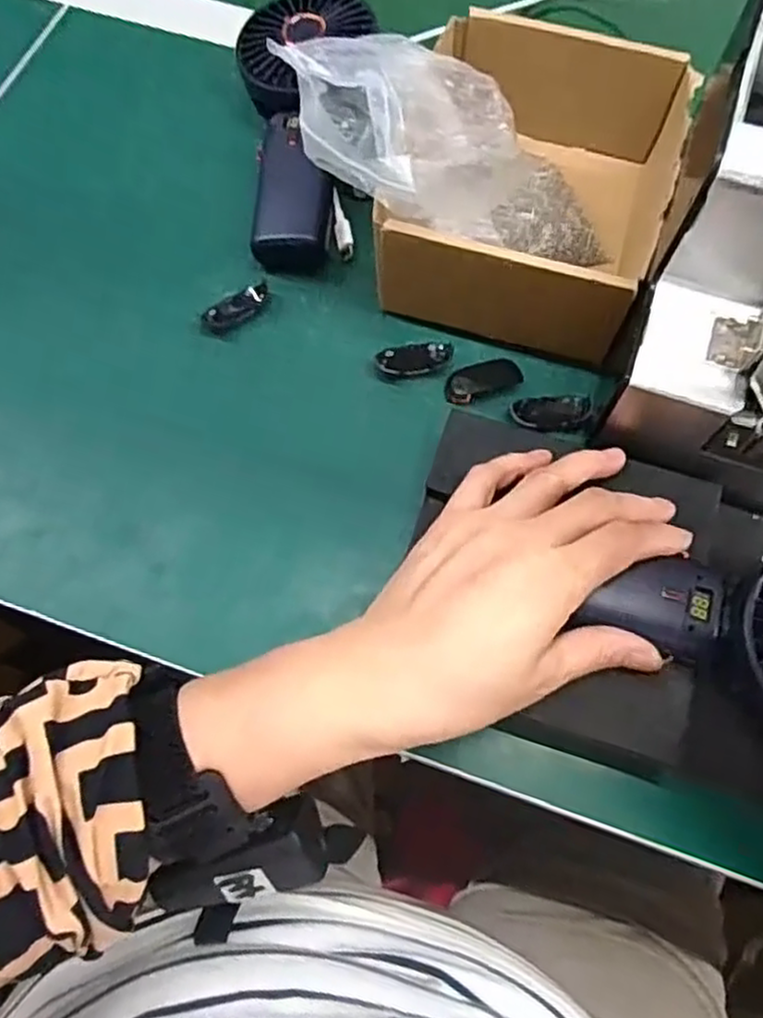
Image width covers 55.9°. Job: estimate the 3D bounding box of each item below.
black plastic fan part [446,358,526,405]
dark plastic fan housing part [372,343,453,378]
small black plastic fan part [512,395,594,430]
[{"bbox_3d":[0.056,-0.072,0.397,0.045,0.004,0.020,-22,70,-9],"label":"black plastic fan part"},{"bbox_3d":[0.018,-0.083,0.402,0.043,0.010,0.021,-4,69,-2],"label":"dark plastic fan housing part"},{"bbox_3d":[0.092,-0.053,0.388,0.043,0.006,0.022,-7,69,-4],"label":"small black plastic fan part"}]

